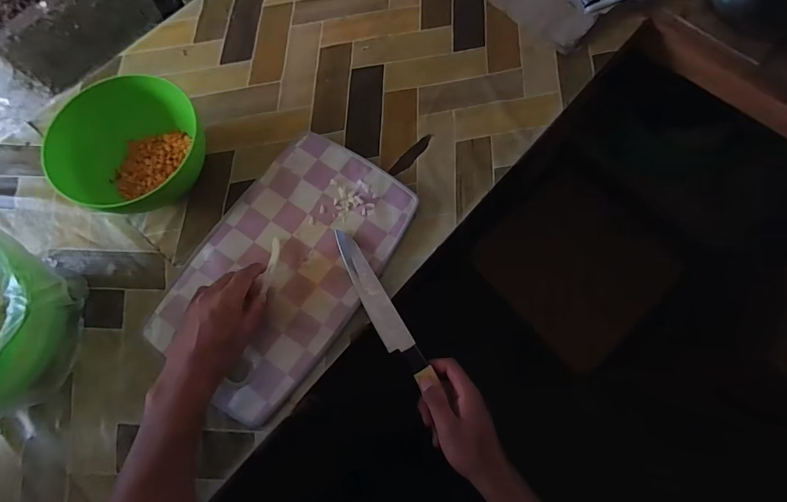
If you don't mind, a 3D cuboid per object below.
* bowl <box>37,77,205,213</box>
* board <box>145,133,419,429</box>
[{"bbox_3d":[-0.344,-0.133,0.517,0.155,0.099,0.177,38,77,11],"label":"bowl"},{"bbox_3d":[-0.137,0.016,0.507,0.214,0.014,0.347,33,76,10],"label":"board"}]

